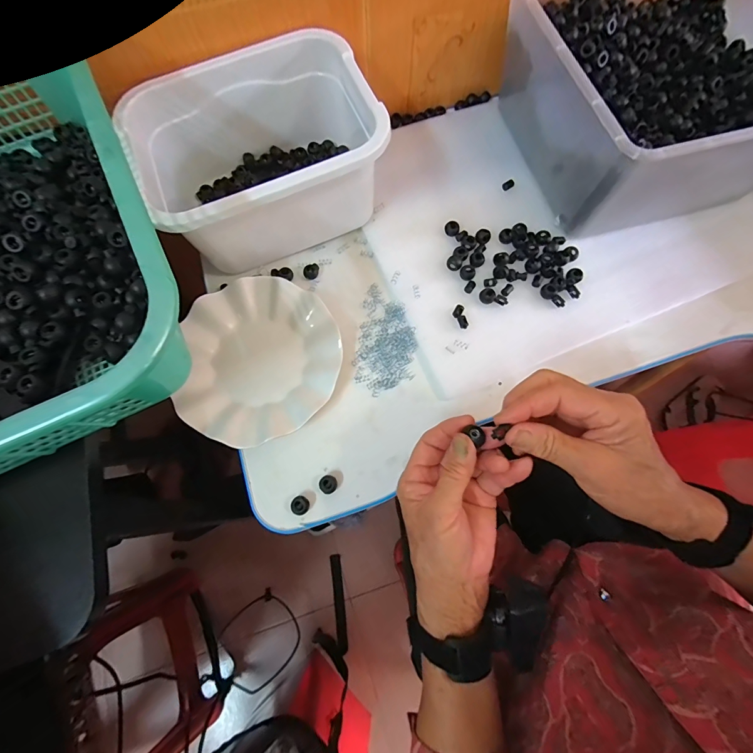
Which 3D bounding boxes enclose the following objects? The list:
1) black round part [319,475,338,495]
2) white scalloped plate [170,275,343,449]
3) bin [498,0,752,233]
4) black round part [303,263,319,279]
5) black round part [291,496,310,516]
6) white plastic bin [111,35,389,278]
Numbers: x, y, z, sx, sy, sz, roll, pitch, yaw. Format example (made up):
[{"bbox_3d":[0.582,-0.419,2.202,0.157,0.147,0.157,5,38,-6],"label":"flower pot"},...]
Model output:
[{"bbox_3d":[-0.048,0.108,0.364,0.017,0.012,0.018,0,72,0],"label":"black round part"},{"bbox_3d":[-0.125,-0.021,0.398,0.166,0.023,0.181,0,72,0],"label":"white scalloped plate"},{"bbox_3d":[0.326,-0.339,0.419,0.312,0.138,0.301,-15,74,-2],"label":"bin"},{"bbox_3d":[-0.080,-0.128,0.441,0.016,0.011,0.018,19,73,6],"label":"black round part"},{"bbox_3d":[-0.075,0.127,0.358,0.017,0.011,0.017,0,72,0],"label":"black round part"},{"bbox_3d":[-0.123,-0.243,0.411,0.244,0.115,0.189,-28,75,-6],"label":"white plastic bin"}]

